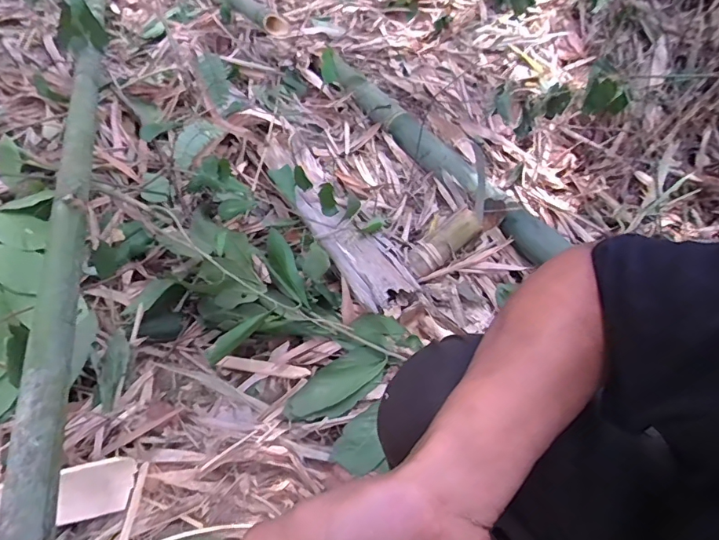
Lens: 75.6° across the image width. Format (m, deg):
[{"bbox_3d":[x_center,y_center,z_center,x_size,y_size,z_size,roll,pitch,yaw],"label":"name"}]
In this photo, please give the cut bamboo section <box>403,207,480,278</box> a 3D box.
[{"bbox_3d":[0.156,-0.054,0.895,0.186,0.052,0.061,-33,55,-28],"label":"cut bamboo section"}]

